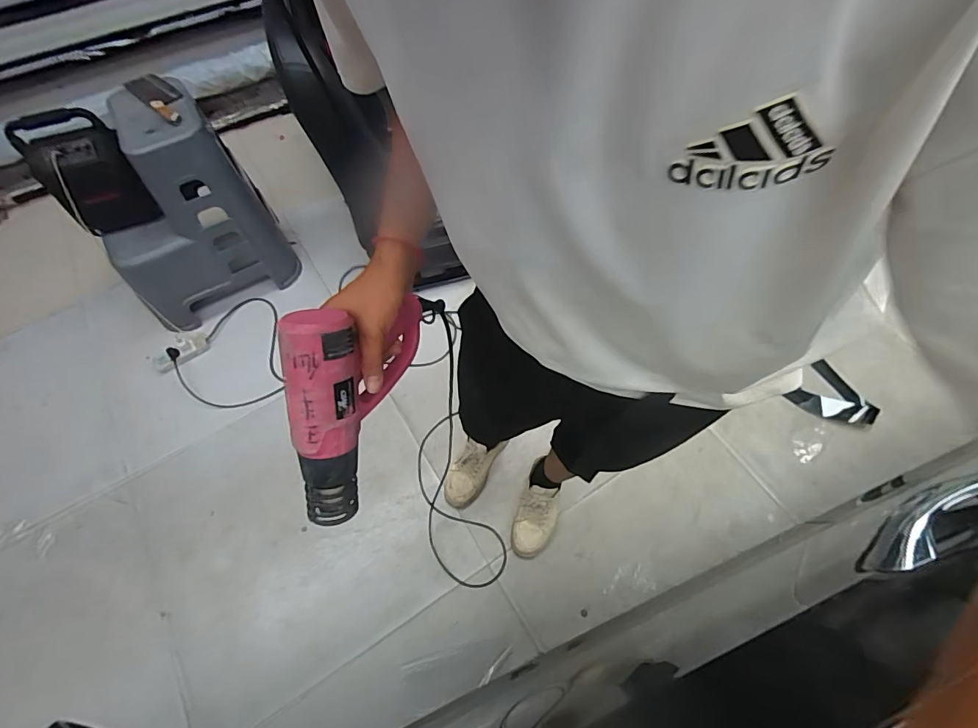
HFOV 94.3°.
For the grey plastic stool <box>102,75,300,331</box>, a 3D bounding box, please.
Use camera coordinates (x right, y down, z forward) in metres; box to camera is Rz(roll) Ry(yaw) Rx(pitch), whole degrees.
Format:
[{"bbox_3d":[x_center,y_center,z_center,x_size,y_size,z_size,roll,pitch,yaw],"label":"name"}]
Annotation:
[{"bbox_3d":[-0.967,-0.474,1.422,0.466,0.564,0.388,-31,66,-16],"label":"grey plastic stool"}]

